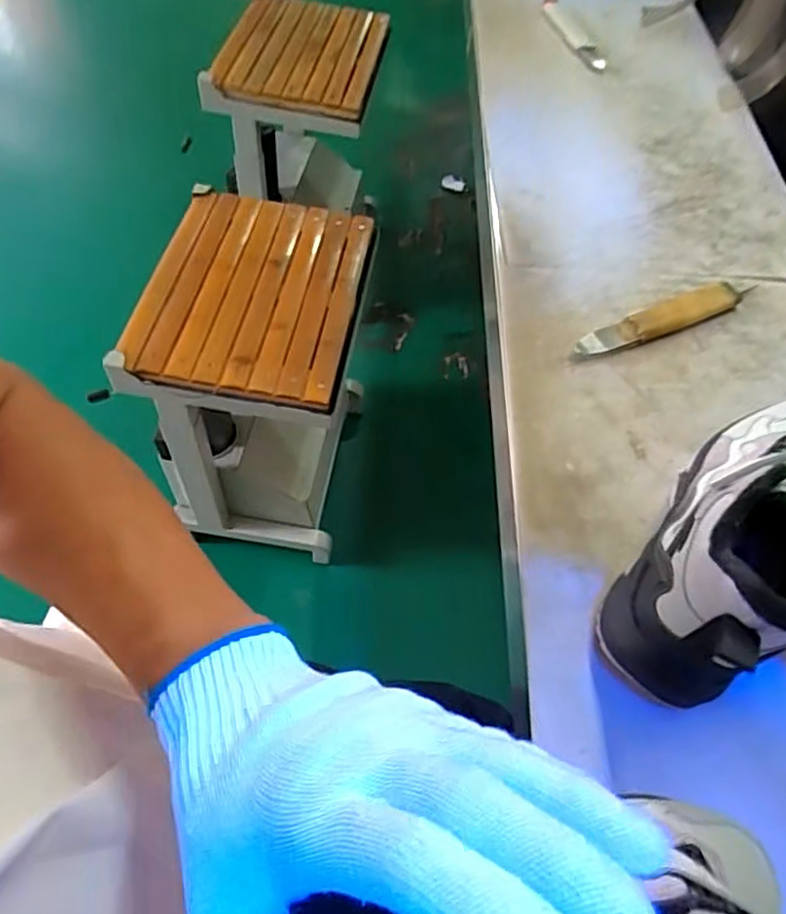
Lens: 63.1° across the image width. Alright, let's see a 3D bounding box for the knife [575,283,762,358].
[{"bbox_3d":[0.225,-0.115,0.530,0.172,0.017,0.025,-21,61,-17],"label":"knife"}]

